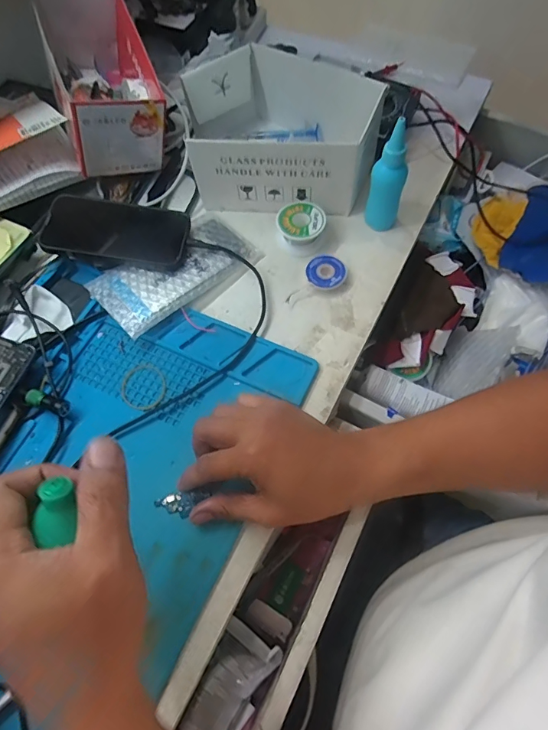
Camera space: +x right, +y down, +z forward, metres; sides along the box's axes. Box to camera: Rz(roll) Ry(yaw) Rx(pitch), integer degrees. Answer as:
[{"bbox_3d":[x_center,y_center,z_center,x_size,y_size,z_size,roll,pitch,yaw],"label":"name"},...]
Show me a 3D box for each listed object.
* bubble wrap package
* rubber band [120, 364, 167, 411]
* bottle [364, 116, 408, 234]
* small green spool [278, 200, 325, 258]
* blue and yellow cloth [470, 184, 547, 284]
[{"bbox_3d":[-0.107,-0.106,0.468,0.171,0.020,0.089,-41,70,-15],"label":"bubble wrap package"},{"bbox_3d":[-0.126,0.021,0.419,0.047,0.004,0.044,-1,65,2],"label":"rubber band"},{"bbox_3d":[0.118,-0.186,0.439,0.027,0.112,0.032,-22,66,-8],"label":"bottle"},{"bbox_3d":[0.030,-0.153,0.477,0.050,0.025,0.058,0,65,3],"label":"small green spool"},{"bbox_3d":[0.338,-0.172,0.552,0.147,0.035,0.147,30,70,15],"label":"blue and yellow cloth"}]

